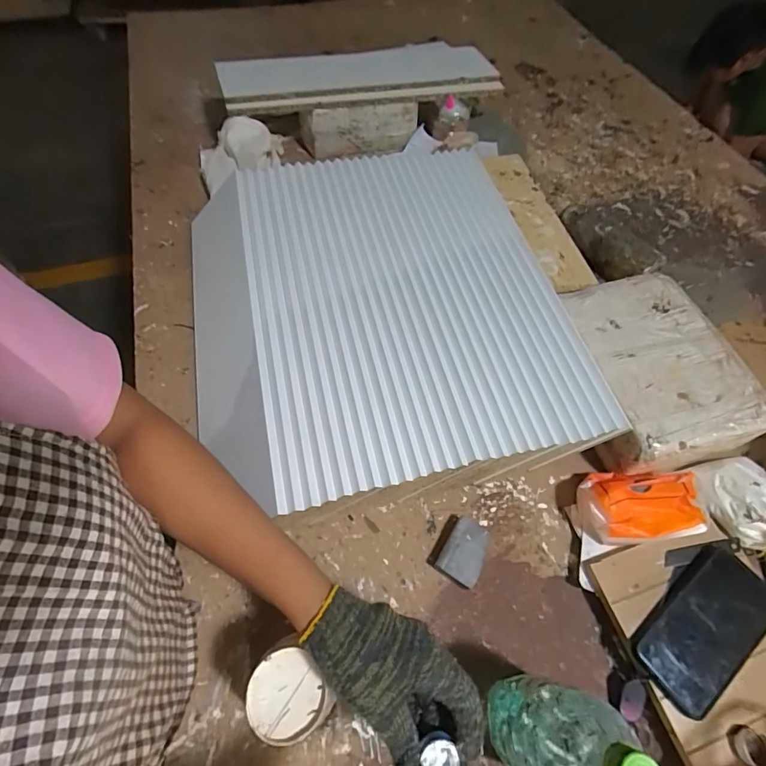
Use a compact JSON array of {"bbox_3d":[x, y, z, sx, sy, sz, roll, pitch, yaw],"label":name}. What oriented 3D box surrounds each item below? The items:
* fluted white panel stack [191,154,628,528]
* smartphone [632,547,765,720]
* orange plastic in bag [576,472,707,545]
[{"bbox_3d":[-0.008,-0.118,0.621,0.482,0.125,0.553,-12,61,-8],"label":"fluted white panel stack"},{"bbox_3d":[0.348,0.259,0.455,0.174,0.009,0.084,-34,67,-19],"label":"smartphone"},{"bbox_3d":[0.309,0.150,0.524,0.129,0.070,0.087,-2,61,-2],"label":"orange plastic in bag"}]

